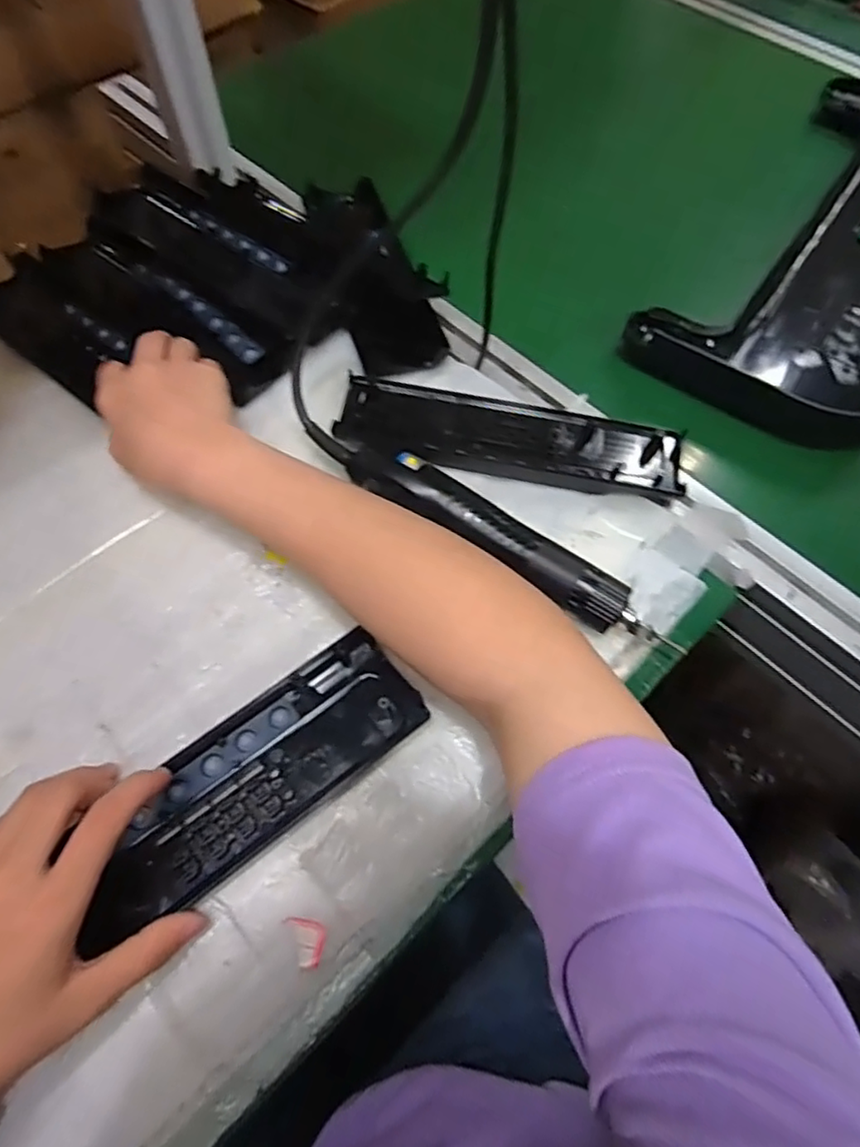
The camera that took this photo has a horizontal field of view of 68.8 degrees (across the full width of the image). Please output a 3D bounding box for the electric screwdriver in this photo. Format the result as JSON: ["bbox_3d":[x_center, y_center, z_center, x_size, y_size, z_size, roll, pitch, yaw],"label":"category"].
[{"bbox_3d":[0.047,-0.018,0.401,0.225,0.041,0.032,31,68,15],"label":"electric screwdriver"}]

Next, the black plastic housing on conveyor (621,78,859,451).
[{"bbox_3d":[0.376,-0.298,0.560,0.201,0.050,0.483,34,69,16],"label":"black plastic housing on conveyor"}]

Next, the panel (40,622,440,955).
[{"bbox_3d":[-0.095,0.113,0.344,0.193,0.014,0.069,-39,69,-18],"label":"panel"}]

